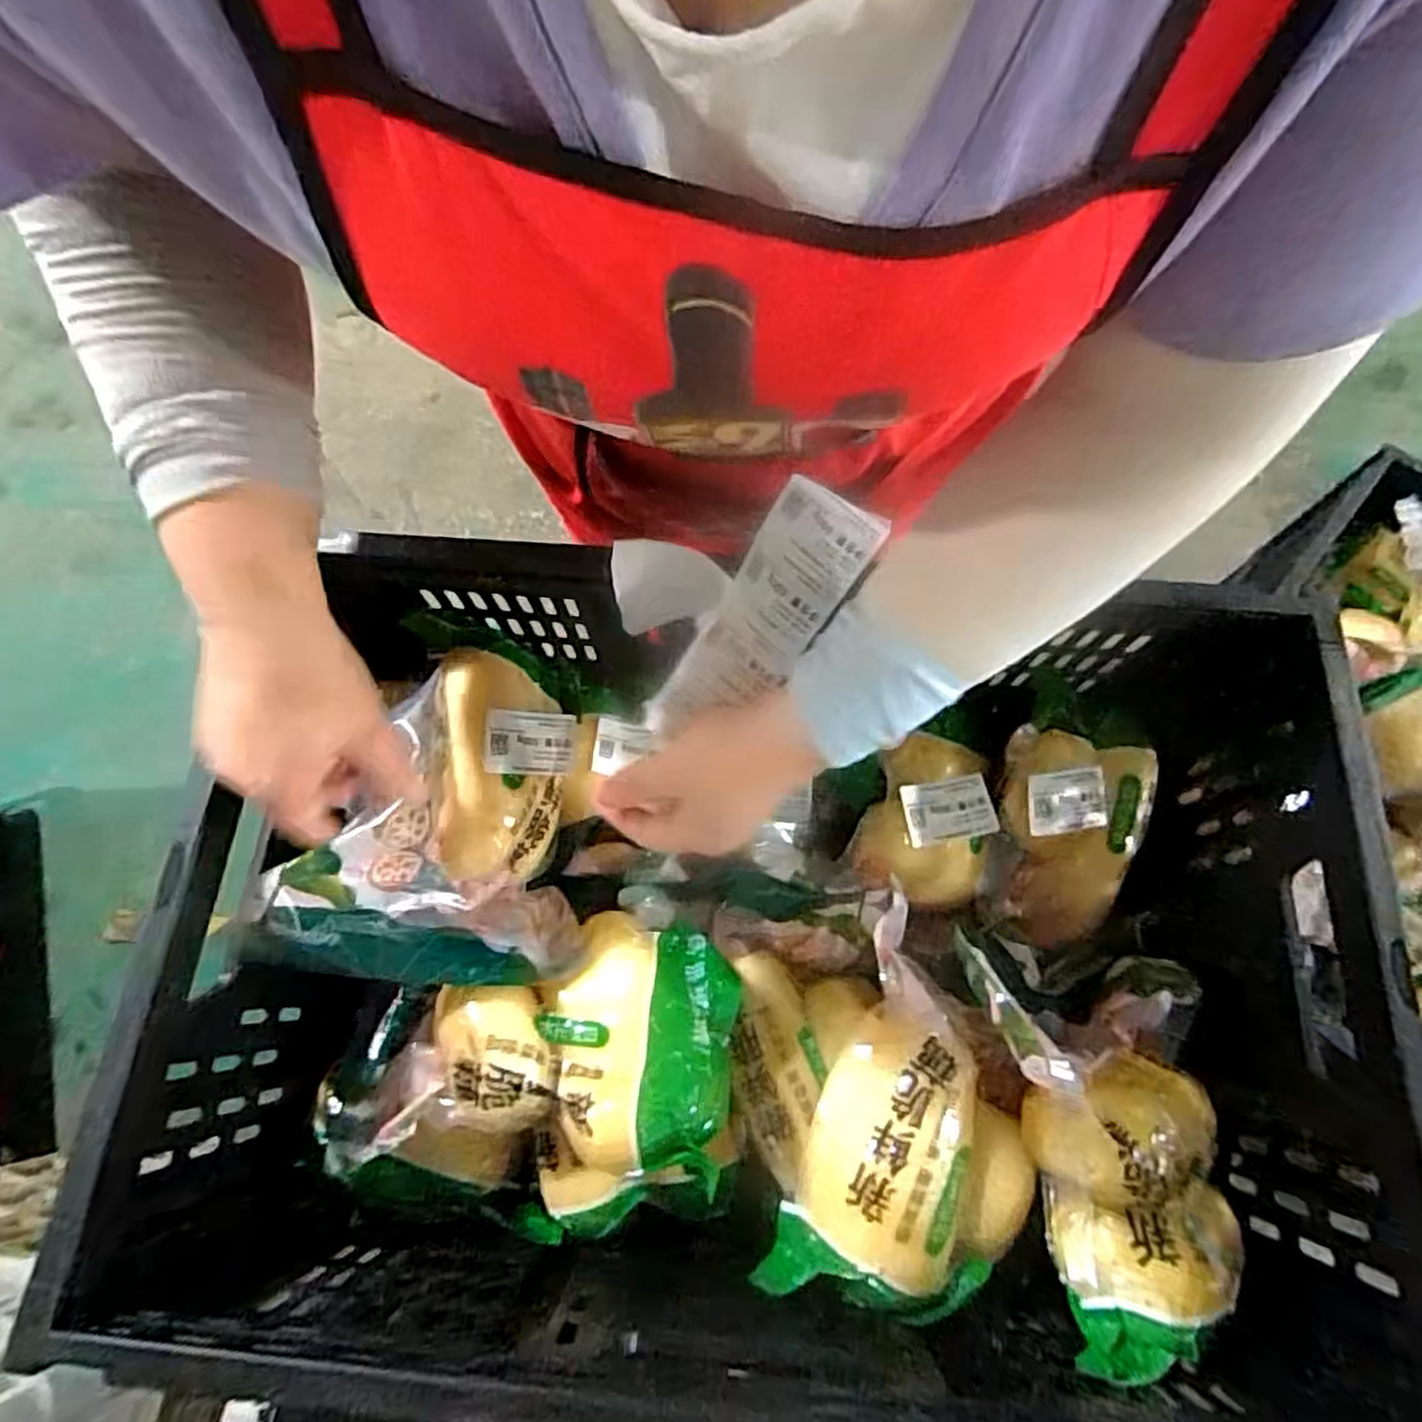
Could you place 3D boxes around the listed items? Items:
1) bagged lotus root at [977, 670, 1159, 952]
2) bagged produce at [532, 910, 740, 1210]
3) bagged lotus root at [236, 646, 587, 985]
[{"bbox_3d":[0.241,0.075,0.511,0.112,0.062,0.167,17,71,7],"label":"bagged lotus root"},{"bbox_3d":[-0.040,0.198,0.441,0.105,0.058,0.139,16,43,-6],"label":"bagged produce"},{"bbox_3d":[-0.156,0.062,0.466,0.160,0.100,0.193,7,70,3],"label":"bagged lotus root"}]

